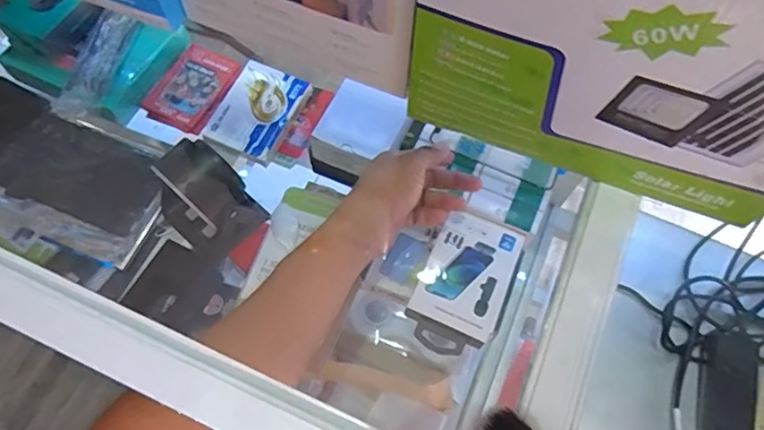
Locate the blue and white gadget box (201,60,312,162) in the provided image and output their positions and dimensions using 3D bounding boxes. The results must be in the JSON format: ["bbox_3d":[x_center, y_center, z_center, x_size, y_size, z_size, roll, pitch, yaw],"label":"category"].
[{"bbox_3d":[-0.154,-0.130,0.666,0.092,0.028,0.111,22,66,8],"label":"blue and white gadget box"}]

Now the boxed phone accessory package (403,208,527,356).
[{"bbox_3d":[0.084,0.068,0.545,0.085,0.026,0.137,22,66,9],"label":"boxed phone accessory package"}]

